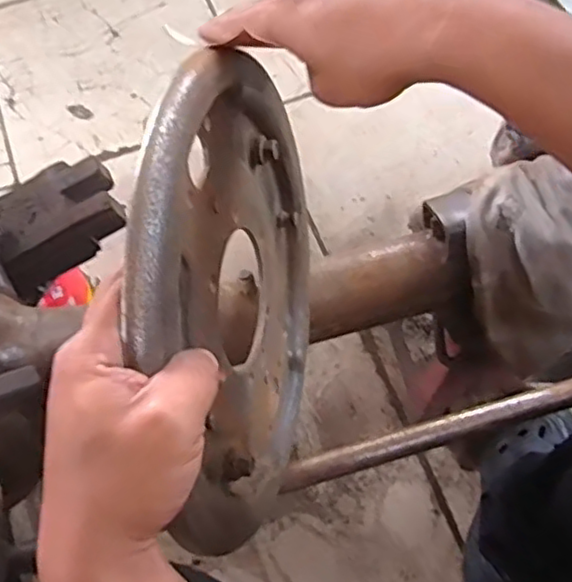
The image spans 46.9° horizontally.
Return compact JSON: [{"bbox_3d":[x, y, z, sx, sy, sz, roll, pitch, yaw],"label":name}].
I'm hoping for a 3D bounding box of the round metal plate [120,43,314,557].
[{"bbox_3d":[-0.025,0.002,0.425,0.018,0.290,0.280,0,28,15],"label":"round metal plate"}]

